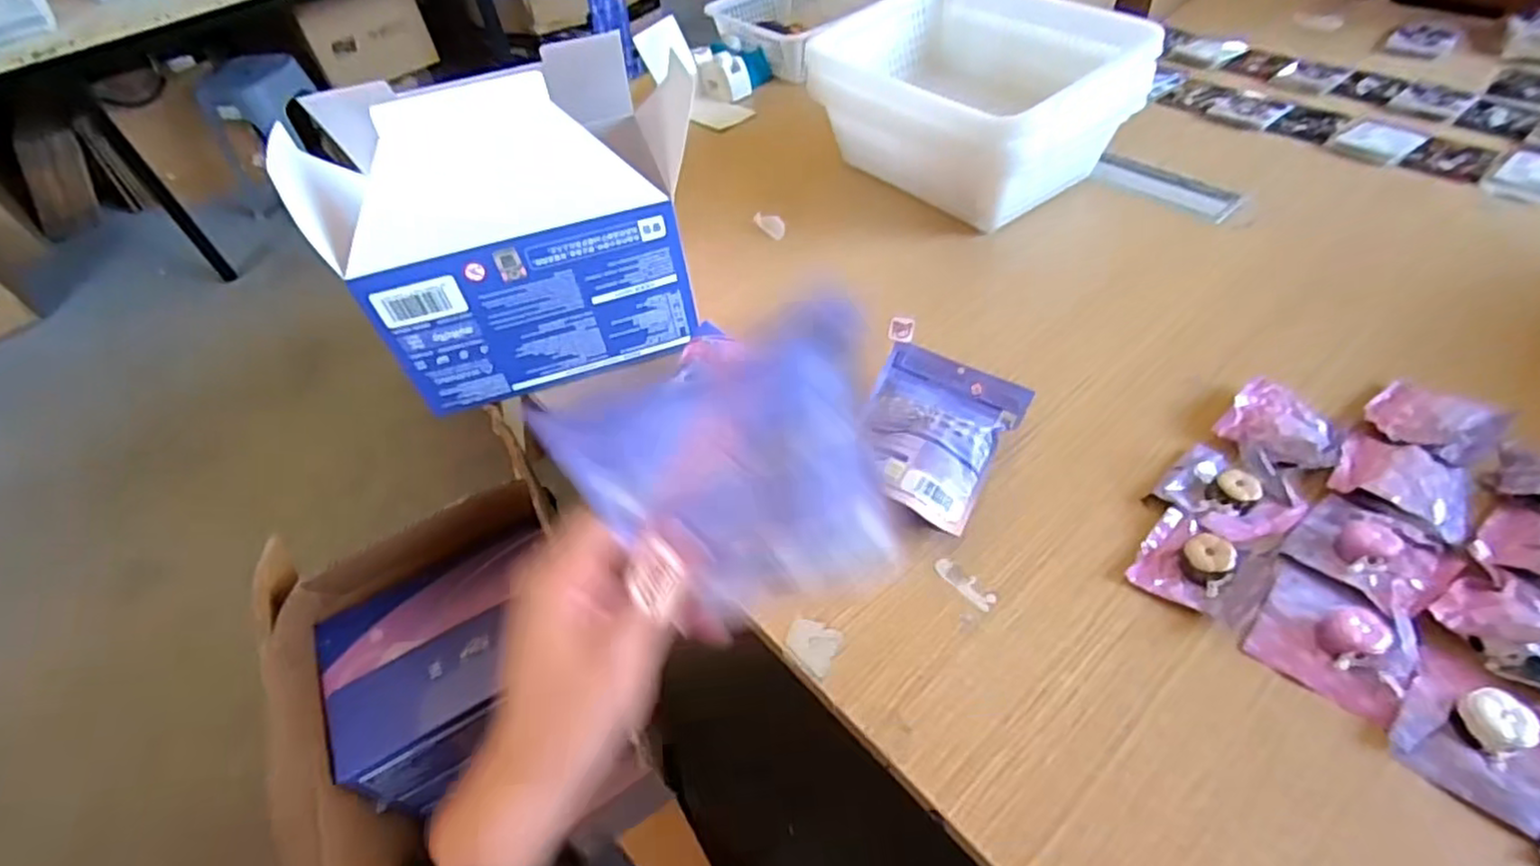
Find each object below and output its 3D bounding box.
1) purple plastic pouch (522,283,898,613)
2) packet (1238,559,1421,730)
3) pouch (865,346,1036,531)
[{"bbox_3d":[-0.010,0.024,0.314,0.133,0.138,0.009,-20,30,5],"label":"purple plastic pouch"},{"bbox_3d":[0.384,0.133,0.463,0.082,0.020,0.090,32,60,29],"label":"packet"},{"bbox_3d":[0.137,0.002,0.603,0.127,0.040,0.160,22,56,24],"label":"pouch"}]

